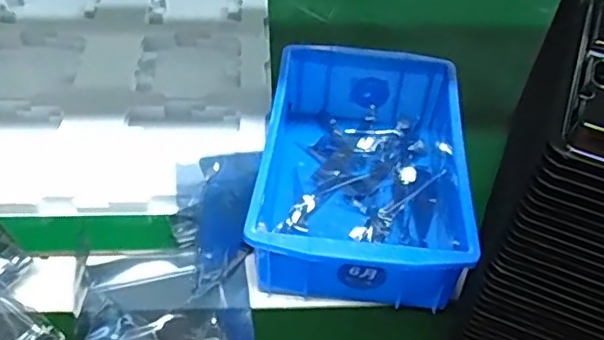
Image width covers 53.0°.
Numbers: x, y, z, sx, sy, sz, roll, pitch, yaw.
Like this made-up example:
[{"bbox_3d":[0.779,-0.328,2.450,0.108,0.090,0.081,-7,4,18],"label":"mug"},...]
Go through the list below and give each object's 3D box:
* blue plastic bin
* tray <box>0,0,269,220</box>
[{"bbox_3d":[0.038,-0.003,0.421,0.124,0.061,0.202,6,46,3],"label":"blue plastic bin"},{"bbox_3d":[-0.168,-0.088,0.524,0.269,0.015,0.312,-1,46,-4],"label":"tray"}]

